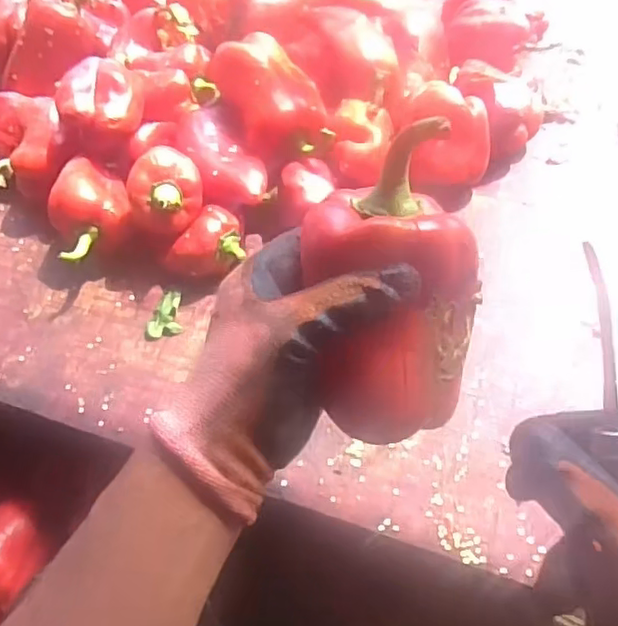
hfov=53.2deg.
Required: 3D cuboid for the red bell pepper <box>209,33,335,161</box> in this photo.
[{"bbox_3d":[-0.036,-0.209,0.596,0.079,0.067,0.130,-25,55,-10],"label":"red bell pepper"}]

